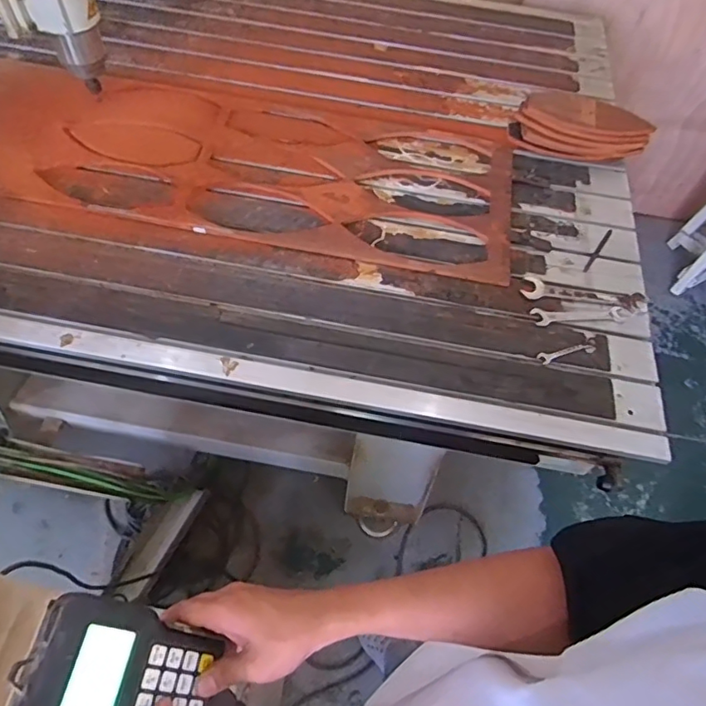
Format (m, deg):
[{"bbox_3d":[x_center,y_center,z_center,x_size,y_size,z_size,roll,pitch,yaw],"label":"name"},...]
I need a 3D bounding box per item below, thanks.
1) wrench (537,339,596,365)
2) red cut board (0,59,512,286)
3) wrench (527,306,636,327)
[{"bbox_3d":[0.403,-0.002,1.008,0.129,0.008,0.029,-16,60,-14],"label":"wrench"},{"bbox_3d":[-0.324,-0.476,1.243,1.385,0.037,0.511,11,57,3],"label":"red cut board"},{"bbox_3d":[0.452,-0.075,1.068,0.198,0.010,0.041,-4,58,-7],"label":"wrench"}]

